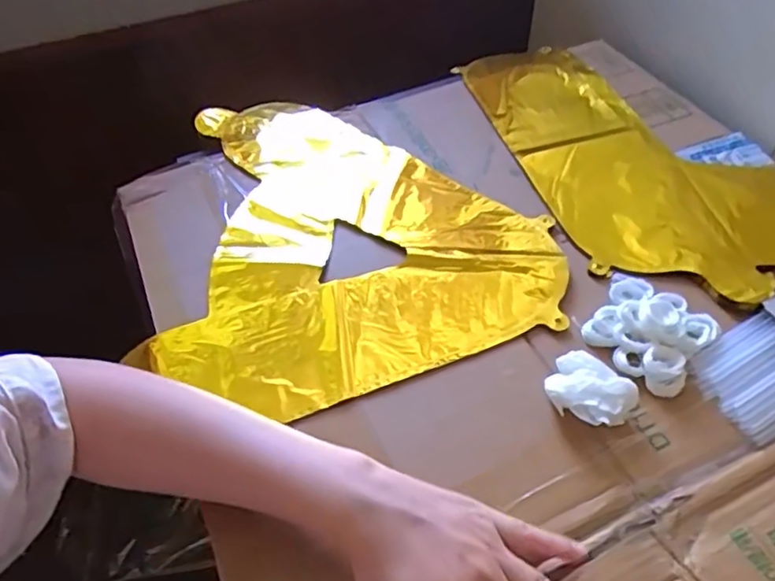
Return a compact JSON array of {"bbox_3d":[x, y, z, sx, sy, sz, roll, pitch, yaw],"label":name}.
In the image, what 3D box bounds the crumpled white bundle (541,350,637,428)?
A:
[{"bbox_3d":[0.132,0.068,0.400,0.044,0.024,0.052,-38,59,-25],"label":"crumpled white bundle"}]

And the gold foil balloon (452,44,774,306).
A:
[{"bbox_3d":[0.226,-0.140,0.584,0.218,0.020,0.395,-19,52,-13],"label":"gold foil balloon"}]

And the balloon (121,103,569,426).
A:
[{"bbox_3d":[-0.026,-0.058,0.526,0.305,0.014,0.343,-5,51,-2],"label":"balloon"}]

